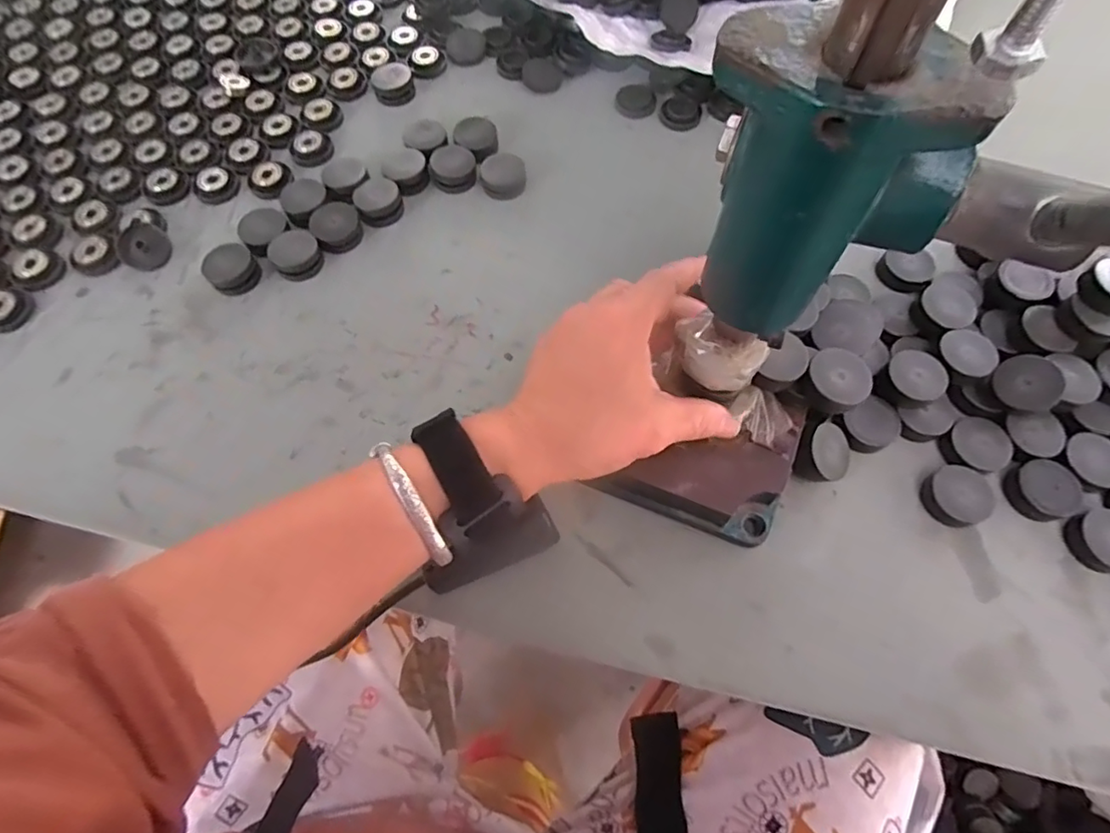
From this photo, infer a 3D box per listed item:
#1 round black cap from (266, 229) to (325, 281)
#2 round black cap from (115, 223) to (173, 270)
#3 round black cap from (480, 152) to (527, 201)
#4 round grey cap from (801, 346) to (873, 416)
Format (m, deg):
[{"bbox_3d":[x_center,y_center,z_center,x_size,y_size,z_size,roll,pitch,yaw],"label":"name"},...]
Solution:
[{"bbox_3d":[-0.177,-0.111,0.386,0.029,0.016,0.032,39,72,14],"label":"round black cap"},{"bbox_3d":[-0.286,-0.119,0.391,0.038,0.006,0.033,25,69,10],"label":"round black cap"},{"bbox_3d":[-0.038,-0.178,0.418,0.033,0.015,0.030,0,67,0],"label":"round black cap"},{"bbox_3d":[0.149,-0.019,0.298,0.034,0.009,0.032,0,66,0],"label":"round grey cap"}]

